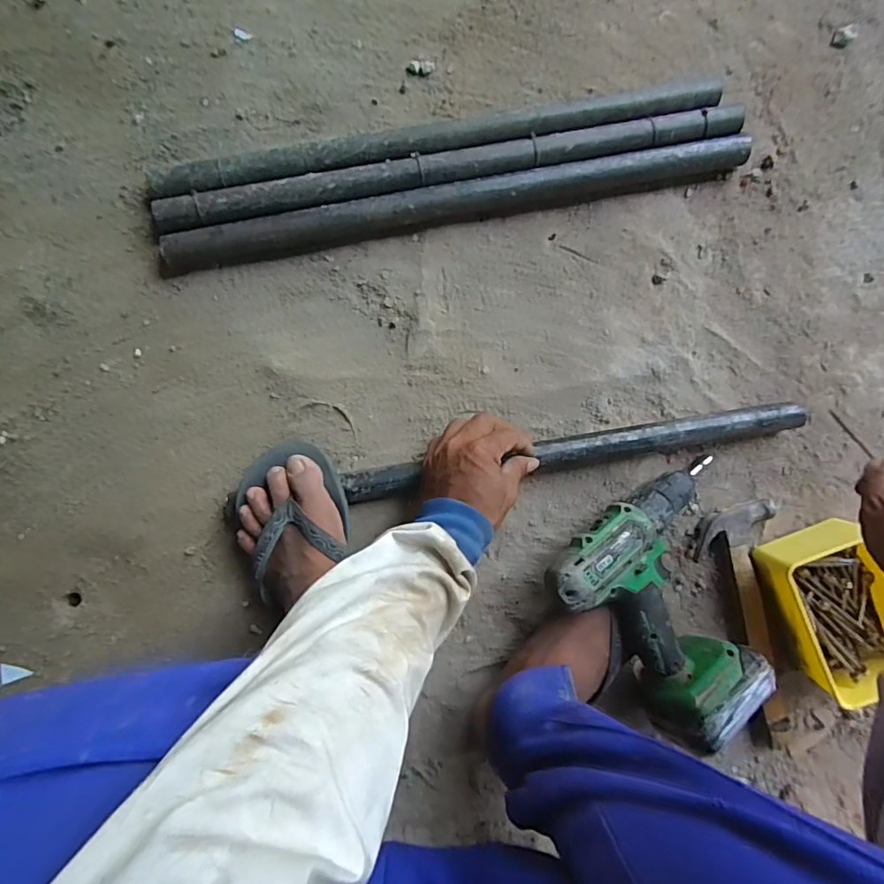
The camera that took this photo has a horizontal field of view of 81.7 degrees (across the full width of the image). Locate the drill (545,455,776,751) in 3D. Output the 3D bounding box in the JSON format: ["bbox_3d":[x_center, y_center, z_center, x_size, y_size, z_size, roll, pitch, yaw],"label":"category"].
[{"bbox_3d":[0.235,0.150,0.508,0.196,0.099,0.219,-36,93,-3],"label":"drill"}]

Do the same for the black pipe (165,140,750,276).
[{"bbox_3d":[0.021,-0.242,0.521,0.586,0.038,0.028,-12,92,-3],"label":"black pipe"}]

